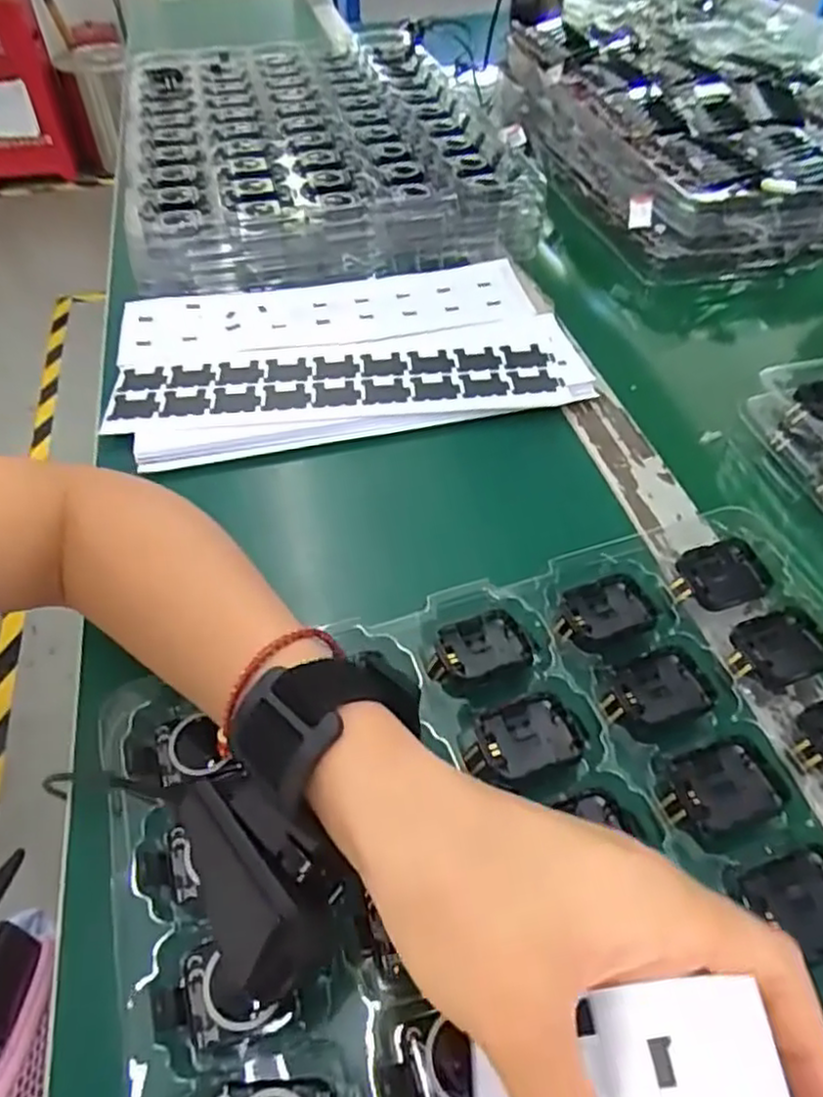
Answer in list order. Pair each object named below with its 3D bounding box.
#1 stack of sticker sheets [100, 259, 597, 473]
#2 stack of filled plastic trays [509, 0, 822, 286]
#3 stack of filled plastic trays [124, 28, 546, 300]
[{"bbox_3d":[-0.047,-0.142,0.502,0.311,0.029,0.184,-12,49,-6],"label":"stack of sticker sheets"},{"bbox_3d":[0.305,-0.446,0.733,0.312,0.090,0.446,-11,49,-9],"label":"stack of filled plastic trays"},{"bbox_3d":[-0.097,-0.413,0.687,0.329,0.063,0.453,-11,49,-8],"label":"stack of filled plastic trays"}]

